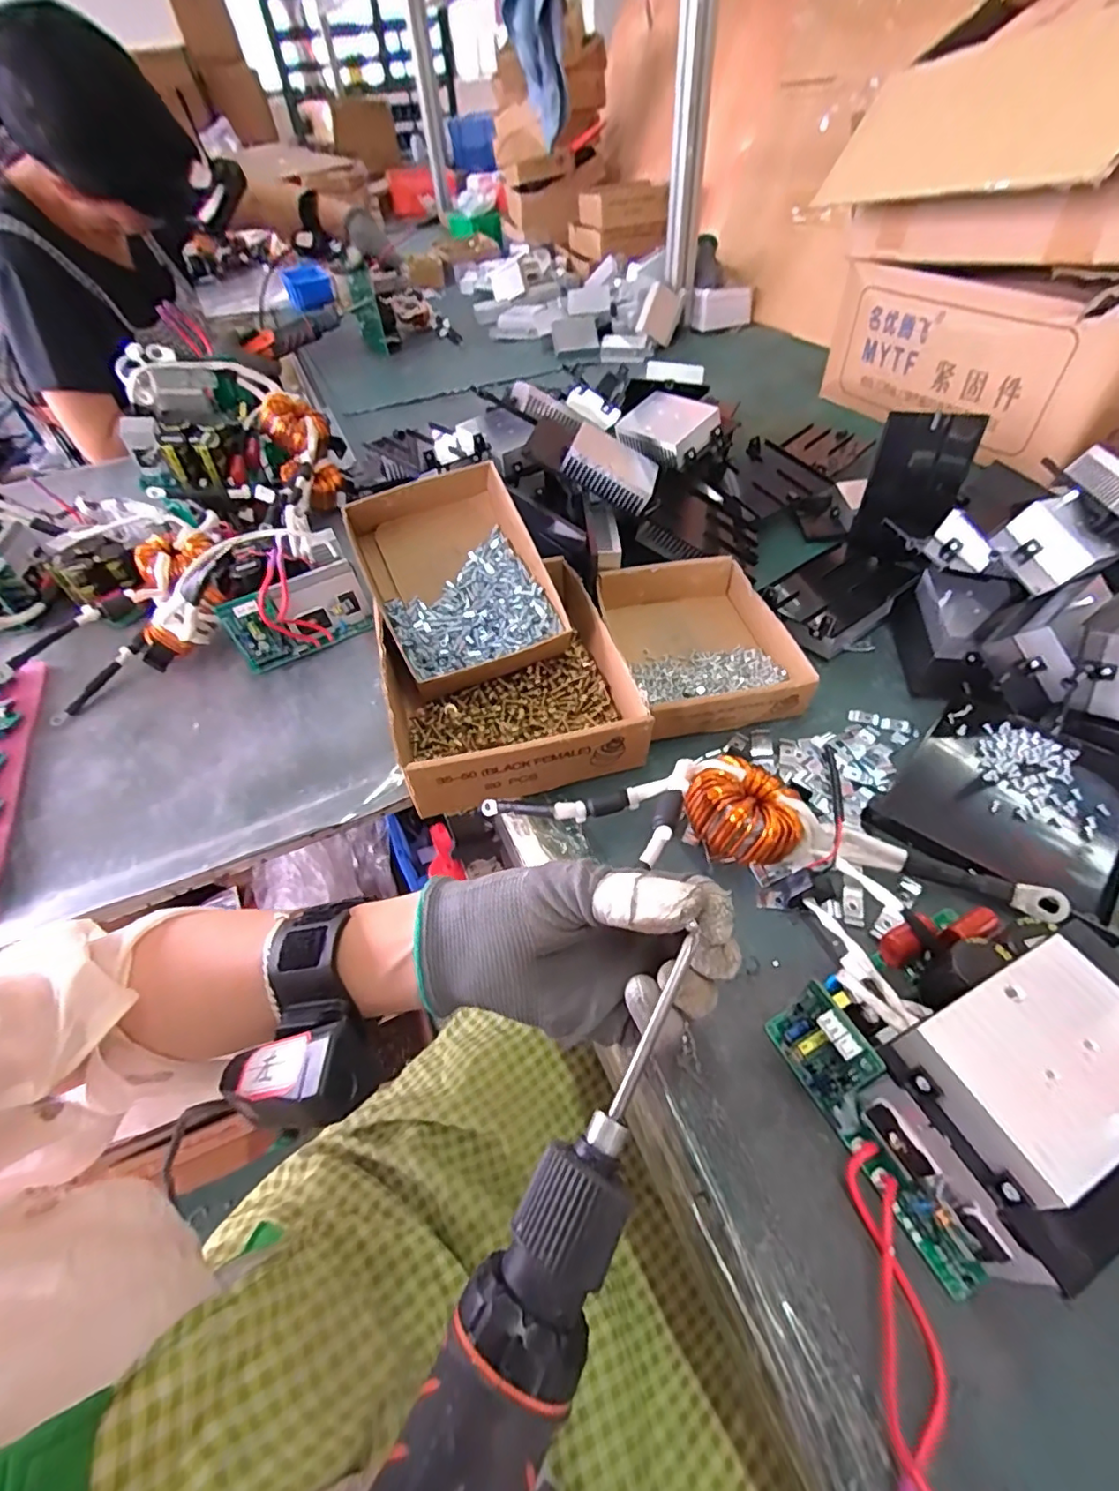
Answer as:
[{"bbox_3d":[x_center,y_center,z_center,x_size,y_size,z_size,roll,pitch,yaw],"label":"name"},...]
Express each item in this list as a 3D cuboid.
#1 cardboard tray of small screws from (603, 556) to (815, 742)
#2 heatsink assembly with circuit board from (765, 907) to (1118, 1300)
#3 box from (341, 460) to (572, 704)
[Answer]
[{"bbox_3d":[0.115,-0.090,0.483,0.144,0.039,0.178,-11,50,-5],"label":"cardboard tray of small screws"},{"bbox_3d":[0.193,0.136,0.257,0.137,0.095,0.118,-26,53,-17],"label":"heatsink assembly with circuit board"},{"bbox_3d":[-0.085,-0.137,0.475,0.141,0.051,0.175,-24,71,-6],"label":"box"}]

